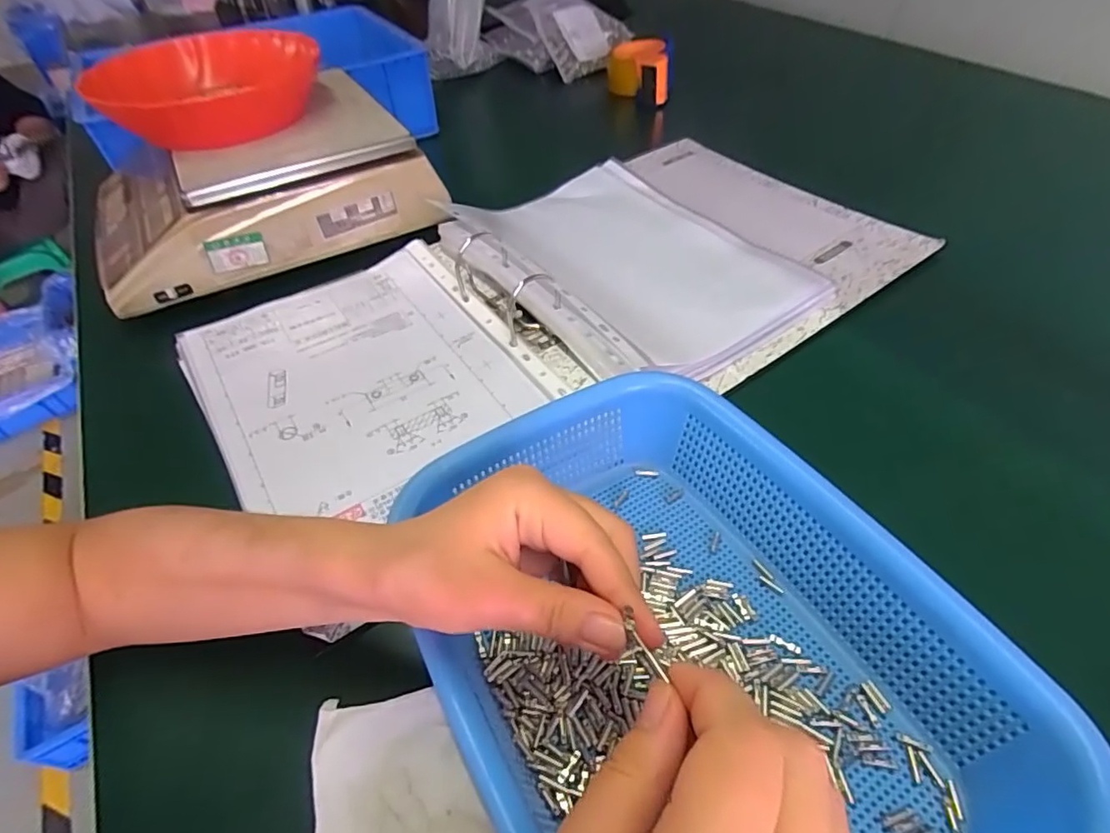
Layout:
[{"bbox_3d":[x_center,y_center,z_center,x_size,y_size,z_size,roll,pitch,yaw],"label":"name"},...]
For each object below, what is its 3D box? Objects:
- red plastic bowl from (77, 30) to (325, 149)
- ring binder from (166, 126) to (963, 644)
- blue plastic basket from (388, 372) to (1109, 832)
[{"bbox_3d":[-0.313,-0.305,0.528,0.179,0.048,0.173,-2,48,2],"label":"red plastic bowl"},{"bbox_3d":[0.022,-0.122,0.526,0.645,0.051,0.338,-30,54,-22],"label":"ring binder"},{"bbox_3d":[0.065,0.113,0.275,0.200,0.074,0.296,-27,52,-19],"label":"blue plastic basket"}]

